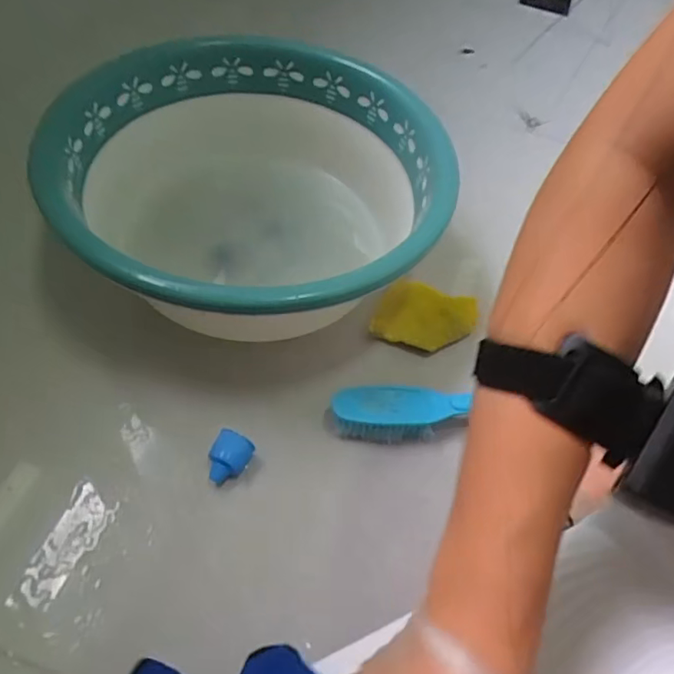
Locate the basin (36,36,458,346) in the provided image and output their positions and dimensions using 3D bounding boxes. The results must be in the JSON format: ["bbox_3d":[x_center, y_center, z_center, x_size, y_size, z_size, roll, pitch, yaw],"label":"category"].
[{"bbox_3d":[-0.082,-0.140,0.558,0.357,0.139,0.364,4,54,-5],"label":"basin"}]

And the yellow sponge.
[{"bbox_3d":[0.088,-0.017,0.558,0.097,0.017,0.065,13,95,1],"label":"yellow sponge"}]

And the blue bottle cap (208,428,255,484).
[{"bbox_3d":[-0.088,0.101,0.457,0.031,0.033,0.037,22,54,8],"label":"blue bottle cap"}]

